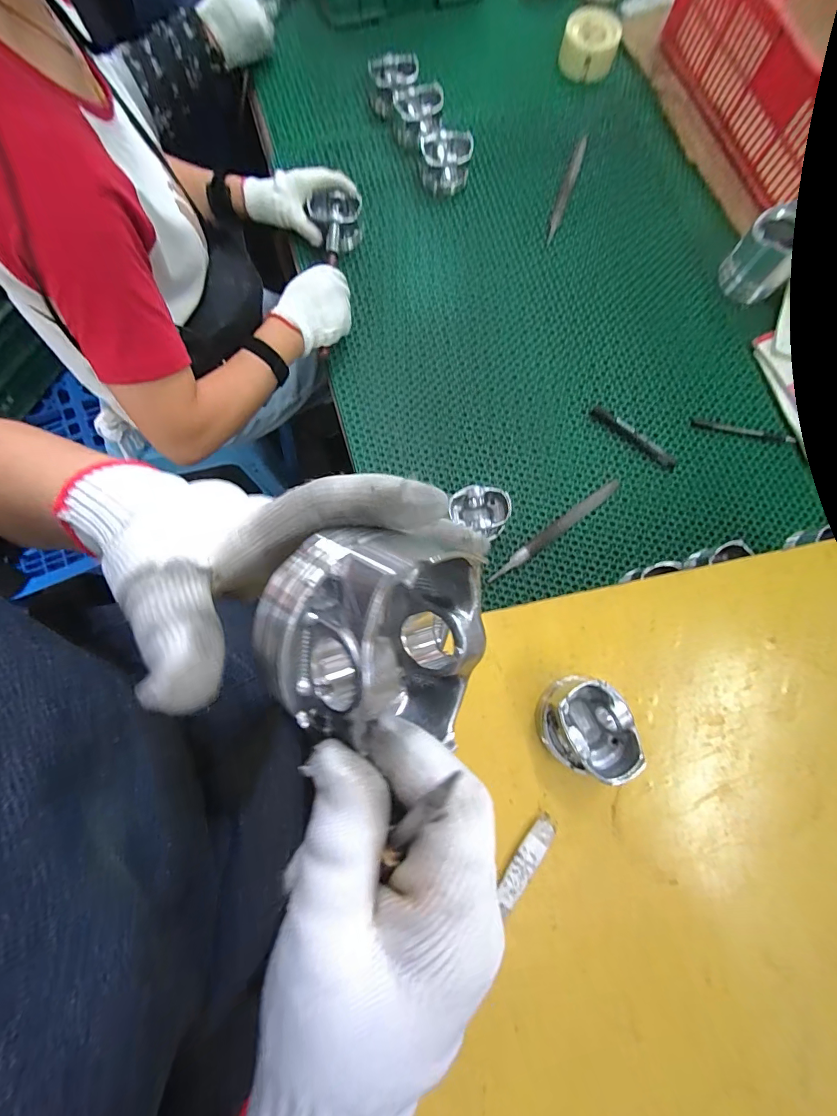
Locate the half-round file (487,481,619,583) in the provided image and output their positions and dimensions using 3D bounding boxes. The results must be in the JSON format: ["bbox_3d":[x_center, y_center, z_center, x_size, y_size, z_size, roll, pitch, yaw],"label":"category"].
[{"bbox_3d":[0.194,-0.039,0.610,0.235,0.005,0.019,-37,82,-7],"label":"half-round file"}]

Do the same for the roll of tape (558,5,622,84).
[{"bbox_3d":[0.303,-0.909,0.763,0.096,0.051,0.096,0,79,-1],"label":"roll of tape"}]

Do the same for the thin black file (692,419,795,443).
[{"bbox_3d":[0.489,-0.191,0.646,0.149,0.004,0.013,12,79,2],"label":"thin black file"}]

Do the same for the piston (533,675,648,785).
[{"bbox_3d":[0.148,0.150,0.379,0.066,0.049,0.081,-15,80,-5],"label":"piston"}]

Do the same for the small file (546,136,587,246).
[{"bbox_3d":[0.250,-0.626,0.726,0.020,0.005,0.238,20,79,3],"label":"small file"}]

